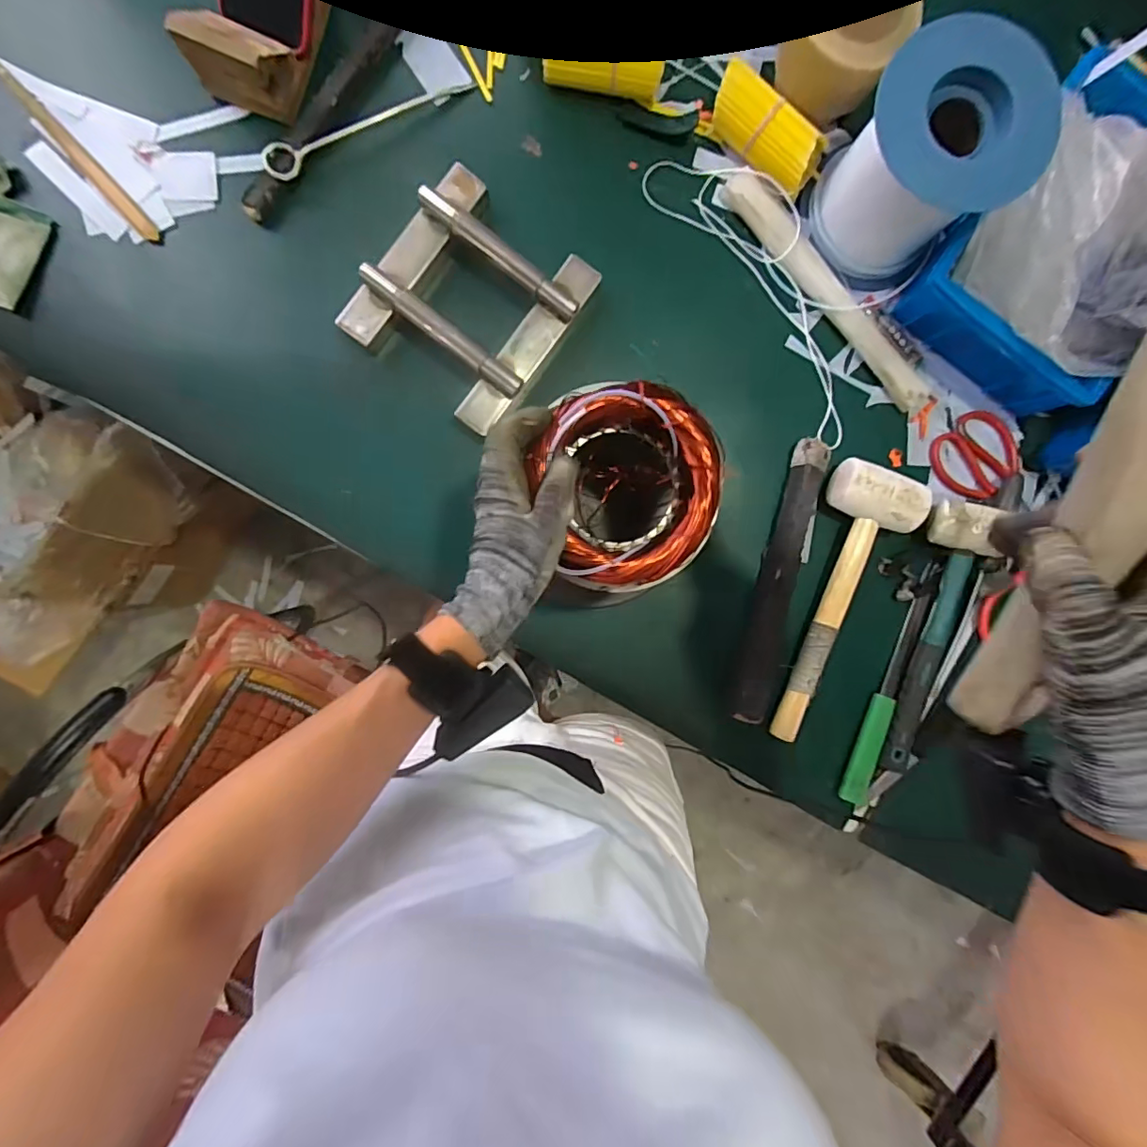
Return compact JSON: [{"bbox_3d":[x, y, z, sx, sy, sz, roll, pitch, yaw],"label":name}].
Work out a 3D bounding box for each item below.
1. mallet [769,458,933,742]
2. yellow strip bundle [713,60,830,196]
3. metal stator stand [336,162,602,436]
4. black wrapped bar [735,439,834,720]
[{"bbox_3d":[0.262,0.034,0.543,0.084,0.045,0.284,21,90,-4],"label":"mallet"},{"bbox_3d":[0.189,-0.438,0.537,0.125,0.047,0.046,37,89,-4],"label":"yellow strip bundle"},{"bbox_3d":[-0.099,-0.263,0.524,0.173,0.042,0.191,37,89,-4],"label":"metal stator stand"},{"bbox_3d":[0.211,0.007,0.551,0.034,0.023,0.288,14,90,-4],"label":"black wrapped bar"}]

